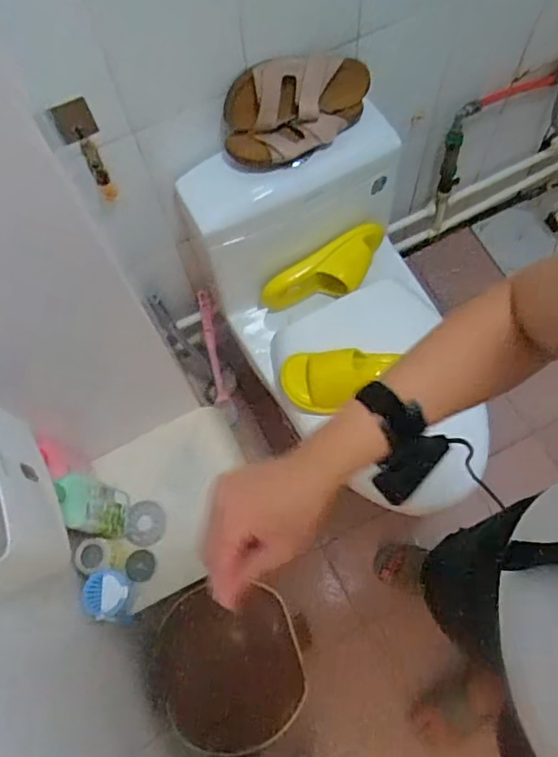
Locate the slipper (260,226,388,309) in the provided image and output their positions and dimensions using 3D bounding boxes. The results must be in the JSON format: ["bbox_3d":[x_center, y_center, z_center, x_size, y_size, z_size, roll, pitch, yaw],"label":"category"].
[{"bbox_3d":[0.100,-0.208,1.140,0.275,0.088,0.085,-30,70,-9],"label":"slipper"}]

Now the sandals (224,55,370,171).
[{"bbox_3d":[0.038,-0.443,0.934,0.267,0.122,0.087,-25,69,-7],"label":"sandals"}]

